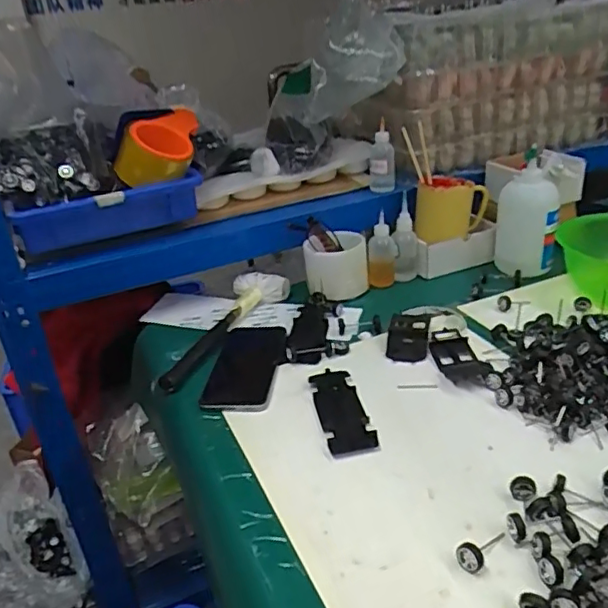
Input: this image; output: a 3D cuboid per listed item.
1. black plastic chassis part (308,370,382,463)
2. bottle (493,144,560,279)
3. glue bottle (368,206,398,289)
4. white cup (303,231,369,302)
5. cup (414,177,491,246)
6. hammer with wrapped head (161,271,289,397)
[{"bbox_3d":[0.037,0.107,0.595,0.046,0.006,0.133,-9,28,-7],"label":"black plastic chassis part"},{"bbox_3d":[0.313,-0.120,0.820,0.081,0.149,0.080,4,29,17],"label":"bottle"},{"bbox_3d":[0.112,-0.075,0.832,0.040,0.097,0.031,-1,28,8],"label":"glue bottle"},{"bbox_3d":[0.046,-0.055,0.824,0.087,0.072,0.087,-4,28,2],"label":"white cup"},{"bbox_3d":[0.220,-0.143,0.867,0.099,0.073,0.106,4,29,17],"label":"cup"},{"bbox_3d":[-0.113,0.023,0.754,0.073,0.030,0.249,10,32,28],"label":"hammer with wrapped head"}]

